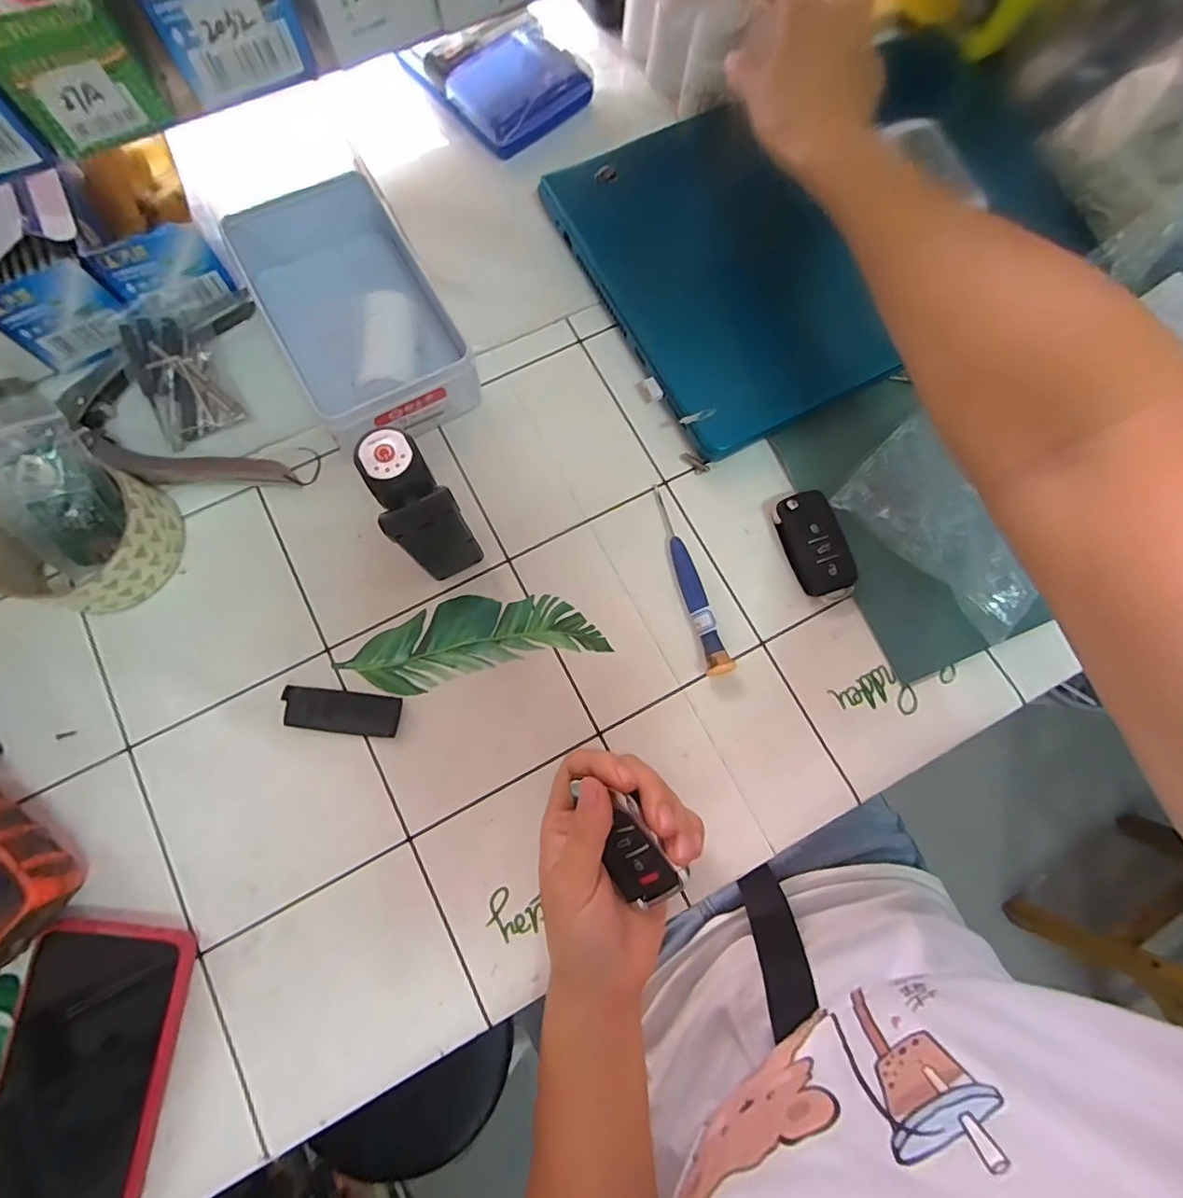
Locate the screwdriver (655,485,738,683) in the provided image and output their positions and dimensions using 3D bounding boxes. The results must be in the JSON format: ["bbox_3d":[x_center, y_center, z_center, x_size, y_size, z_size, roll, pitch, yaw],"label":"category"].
[{"bbox_3d":[0.058,-0.013,0.332,0.015,0.014,0.122,-18,78,-6],"label":"screwdriver"}]

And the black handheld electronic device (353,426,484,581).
[{"bbox_3d":[-0.089,-0.044,0.290,0.034,0.105,0.045,-33,80,-9],"label":"black handheld electronic device"}]

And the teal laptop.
[{"bbox_3d":[0.179,-0.281,0.394,0.381,0.029,0.246,-29,79,-8],"label":"teal laptop"}]

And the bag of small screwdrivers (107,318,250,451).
[{"bbox_3d":[-0.261,-0.142,0.344,0.048,0.030,0.079,-29,79,-8],"label":"bag of small screwdrivers"}]

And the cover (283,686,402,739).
[{"bbox_3d":[-0.144,0.066,0.314,0.065,0.005,0.024,6,77,0],"label":"cover"}]

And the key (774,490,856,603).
[{"bbox_3d":[0.140,-0.032,0.336,0.033,0.019,0.067,-21,78,-6],"label":"key"}]

